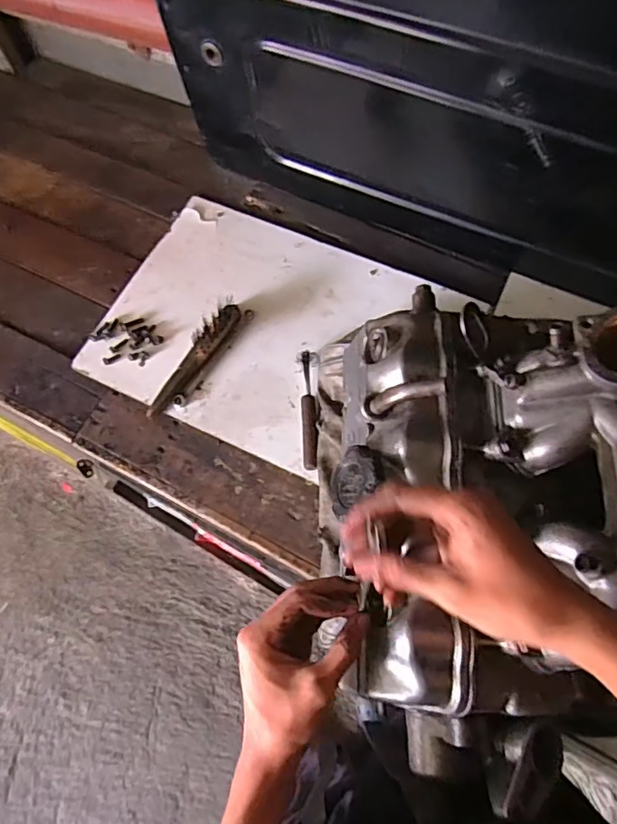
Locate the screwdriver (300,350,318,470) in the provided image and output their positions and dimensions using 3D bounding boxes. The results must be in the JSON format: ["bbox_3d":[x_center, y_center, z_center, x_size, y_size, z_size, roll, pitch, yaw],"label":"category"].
[{"bbox_3d":[0.000,-0.005,0.786,0.020,0.015,0.177,-2,66,0],"label":"screwdriver"}]

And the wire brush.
[{"bbox_3d":[-0.164,-0.078,0.812,0.033,0.041,0.201,29,70,14],"label":"wire brush"}]

